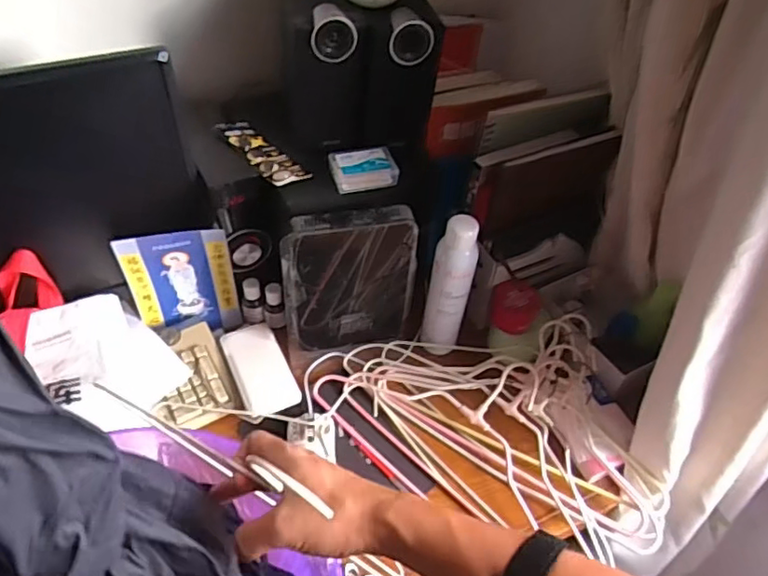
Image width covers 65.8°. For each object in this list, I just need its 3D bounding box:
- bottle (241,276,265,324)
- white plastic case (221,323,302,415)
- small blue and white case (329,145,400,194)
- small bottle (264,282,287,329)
[{"bbox_3d":[-0.201,0.021,0.903,0.032,0.078,0.028,-7,50,-12],"label":"bottle"},{"bbox_3d":[-0.174,0.111,0.837,0.075,0.012,0.145,-19,53,-21],"label":"white plastic case"},{"bbox_3d":[-0.026,-0.161,0.798,0.084,0.030,0.060,-8,50,-13],"label":"small blue and white case"},{"bbox_3d":[-0.166,0.028,0.900,0.031,0.077,0.029,-7,50,-12],"label":"small bottle"}]

